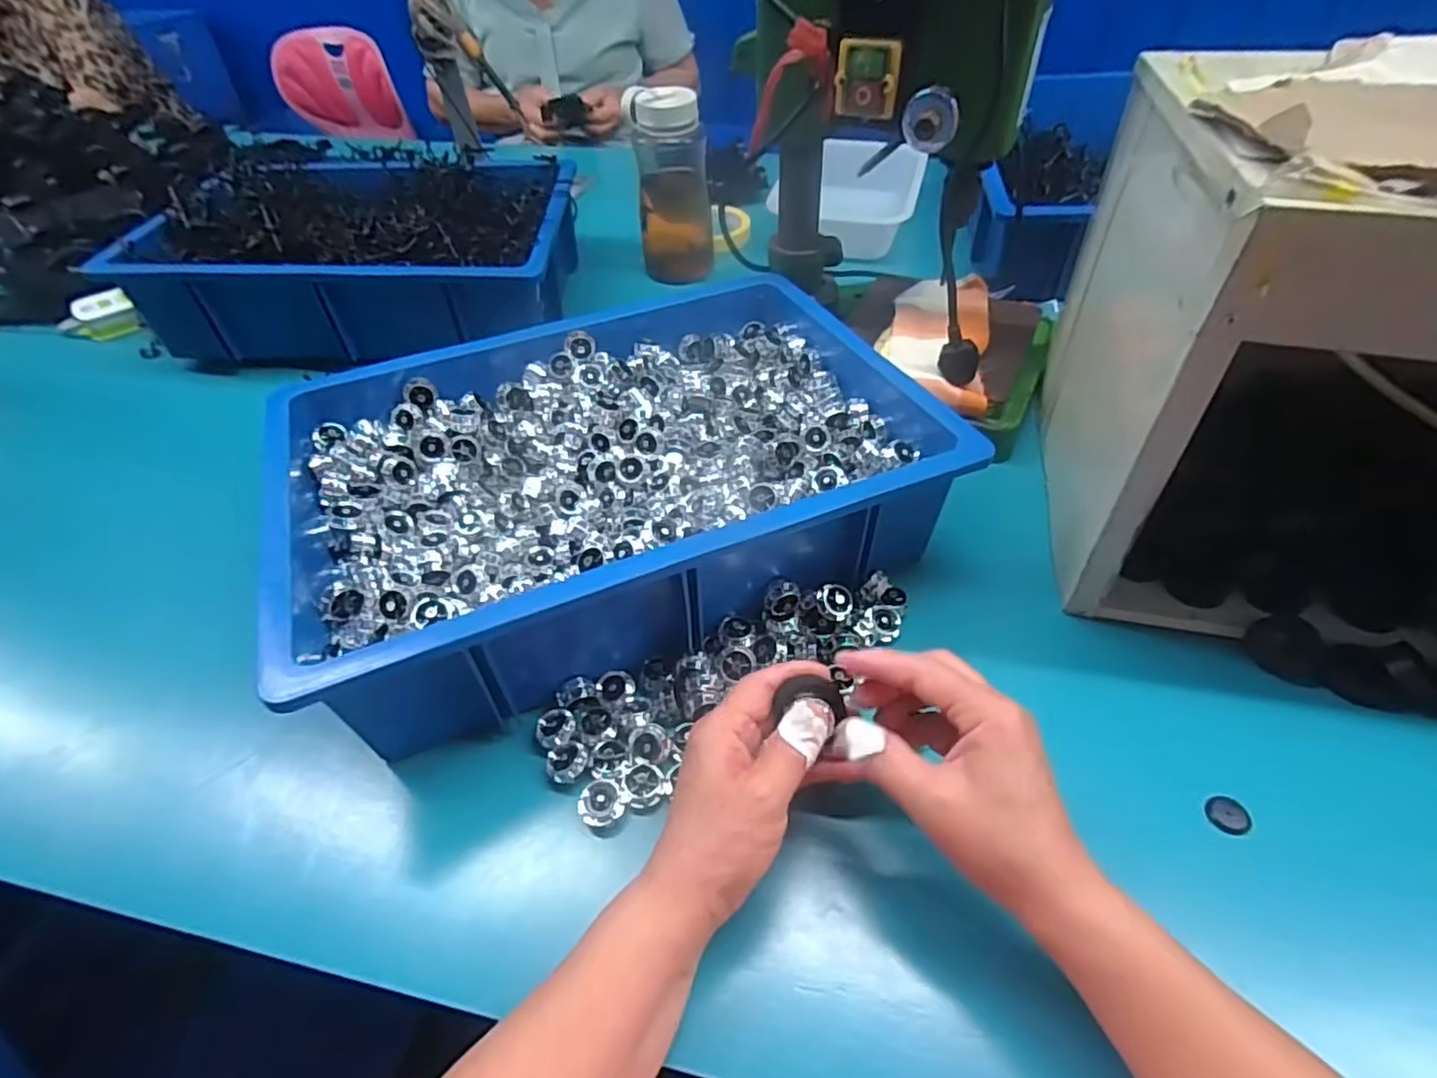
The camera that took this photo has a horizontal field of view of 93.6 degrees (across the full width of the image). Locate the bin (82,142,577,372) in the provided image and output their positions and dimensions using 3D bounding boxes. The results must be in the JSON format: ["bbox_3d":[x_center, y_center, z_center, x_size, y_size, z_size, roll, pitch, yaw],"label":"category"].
[{"bbox_3d":[-0.389,-0.341,0.770,0.427,0.119,0.317,-3,48,1],"label":"bin"}]

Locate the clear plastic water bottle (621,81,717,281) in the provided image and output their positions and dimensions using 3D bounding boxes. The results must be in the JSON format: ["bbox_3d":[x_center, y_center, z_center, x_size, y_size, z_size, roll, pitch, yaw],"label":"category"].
[{"bbox_3d":[-0.053,-0.409,0.796,0.085,0.194,0.070,-4,48,0],"label":"clear plastic water bottle"}]

